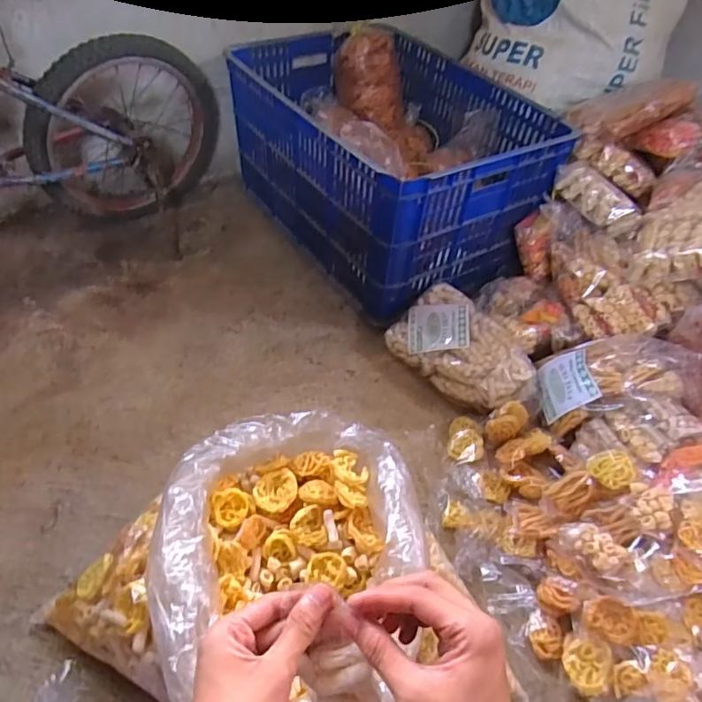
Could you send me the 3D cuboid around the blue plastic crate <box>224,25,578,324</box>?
[{"bbox_3d":[0.066,-0.381,1.083,0.404,0.279,0.589,-22,53,-26],"label":"blue plastic crate"}]

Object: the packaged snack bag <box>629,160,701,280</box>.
[{"bbox_3d":[0.549,-0.214,0.843,0.159,0.047,0.242,4,54,41],"label":"packaged snack bag"}]

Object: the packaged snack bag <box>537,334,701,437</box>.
[{"bbox_3d":[0.394,0.033,0.810,0.216,0.082,0.127,-15,41,23],"label":"packaged snack bag"}]

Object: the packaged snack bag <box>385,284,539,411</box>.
[{"bbox_3d":[0.197,-0.001,0.904,0.248,0.074,0.136,37,52,25],"label":"packaged snack bag"}]

